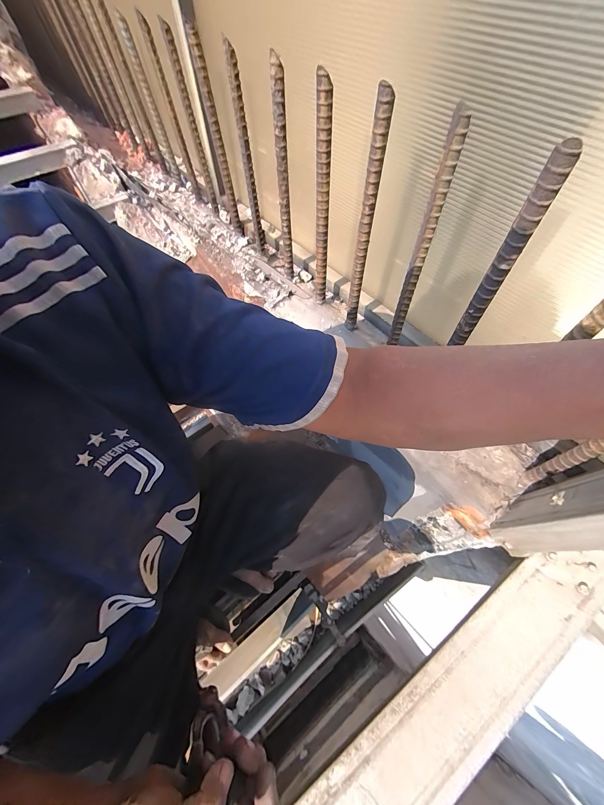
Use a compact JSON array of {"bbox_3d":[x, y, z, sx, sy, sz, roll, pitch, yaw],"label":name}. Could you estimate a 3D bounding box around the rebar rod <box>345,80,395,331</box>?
[{"bbox_3d":[0.092,-0.240,0.444,0.023,0.322,0.016,7,59,4],"label":"rebar rod"}]

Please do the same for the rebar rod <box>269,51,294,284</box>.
[{"bbox_3d":[-0.031,-0.372,0.530,0.019,0.320,0.019,4,57,4],"label":"rebar rod"}]

